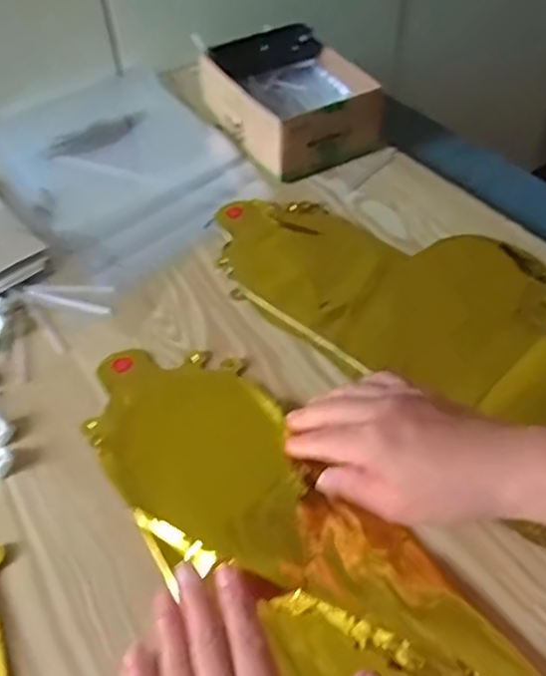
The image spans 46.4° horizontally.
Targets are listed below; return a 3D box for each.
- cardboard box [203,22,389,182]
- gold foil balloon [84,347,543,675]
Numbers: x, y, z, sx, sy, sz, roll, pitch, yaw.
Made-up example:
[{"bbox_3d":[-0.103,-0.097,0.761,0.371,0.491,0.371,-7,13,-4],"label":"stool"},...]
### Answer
[{"bbox_3d":[0.017,-0.259,0.692,0.131,0.069,0.188,-25,52,-19],"label":"cardboard box"},{"bbox_3d":[0.025,0.149,0.374,0.130,0.014,0.436,-31,54,-23],"label":"gold foil balloon"}]

